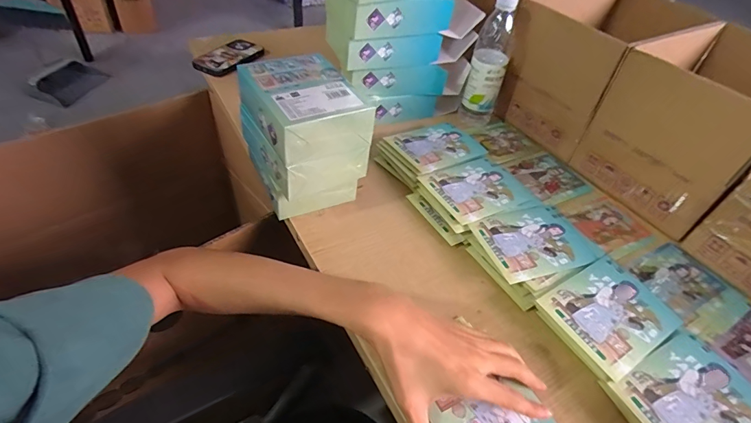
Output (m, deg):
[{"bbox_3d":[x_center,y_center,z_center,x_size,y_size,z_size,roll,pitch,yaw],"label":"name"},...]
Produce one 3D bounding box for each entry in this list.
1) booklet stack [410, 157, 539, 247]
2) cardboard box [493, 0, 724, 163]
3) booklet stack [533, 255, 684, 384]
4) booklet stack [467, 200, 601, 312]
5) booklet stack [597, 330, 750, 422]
[{"bbox_3d":[0.147,-0.024,0.615,0.167,0.030,0.115,-18,51,-23],"label":"booklet stack"},{"bbox_3d":[0.404,-0.274,0.773,0.313,0.210,0.194,-27,55,-29],"label":"cardboard box"},{"bbox_3d":[0.271,0.125,0.487,0.141,0.034,0.109,-20,52,-25],"label":"booklet stack"},{"bbox_3d":[0.221,0.048,0.558,0.169,0.031,0.120,-17,51,-23],"label":"booklet stack"},{"bbox_3d":[0.319,0.199,0.420,0.148,0.032,0.109,-15,50,-21],"label":"booklet stack"}]

